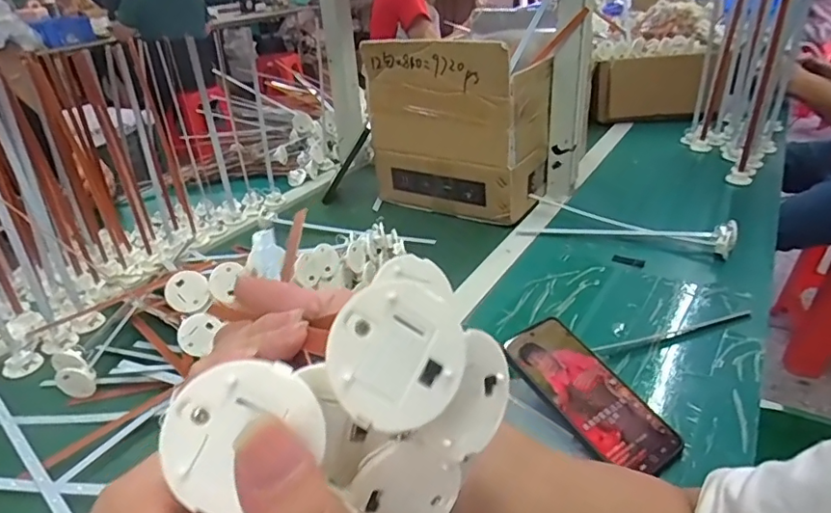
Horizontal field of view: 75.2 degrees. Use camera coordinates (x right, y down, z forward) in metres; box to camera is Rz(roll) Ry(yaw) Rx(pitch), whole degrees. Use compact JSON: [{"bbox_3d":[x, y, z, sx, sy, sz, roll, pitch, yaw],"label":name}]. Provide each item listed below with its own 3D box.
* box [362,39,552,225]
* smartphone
[{"bbox_3d":[0.075,-0.213,0.883,0.259,0.265,0.143,17,35,32],"label":"box"},{"bbox_3d":[0.157,0.122,0.486,0.078,0.009,0.159,-25,54,-33],"label":"smartphone"}]

